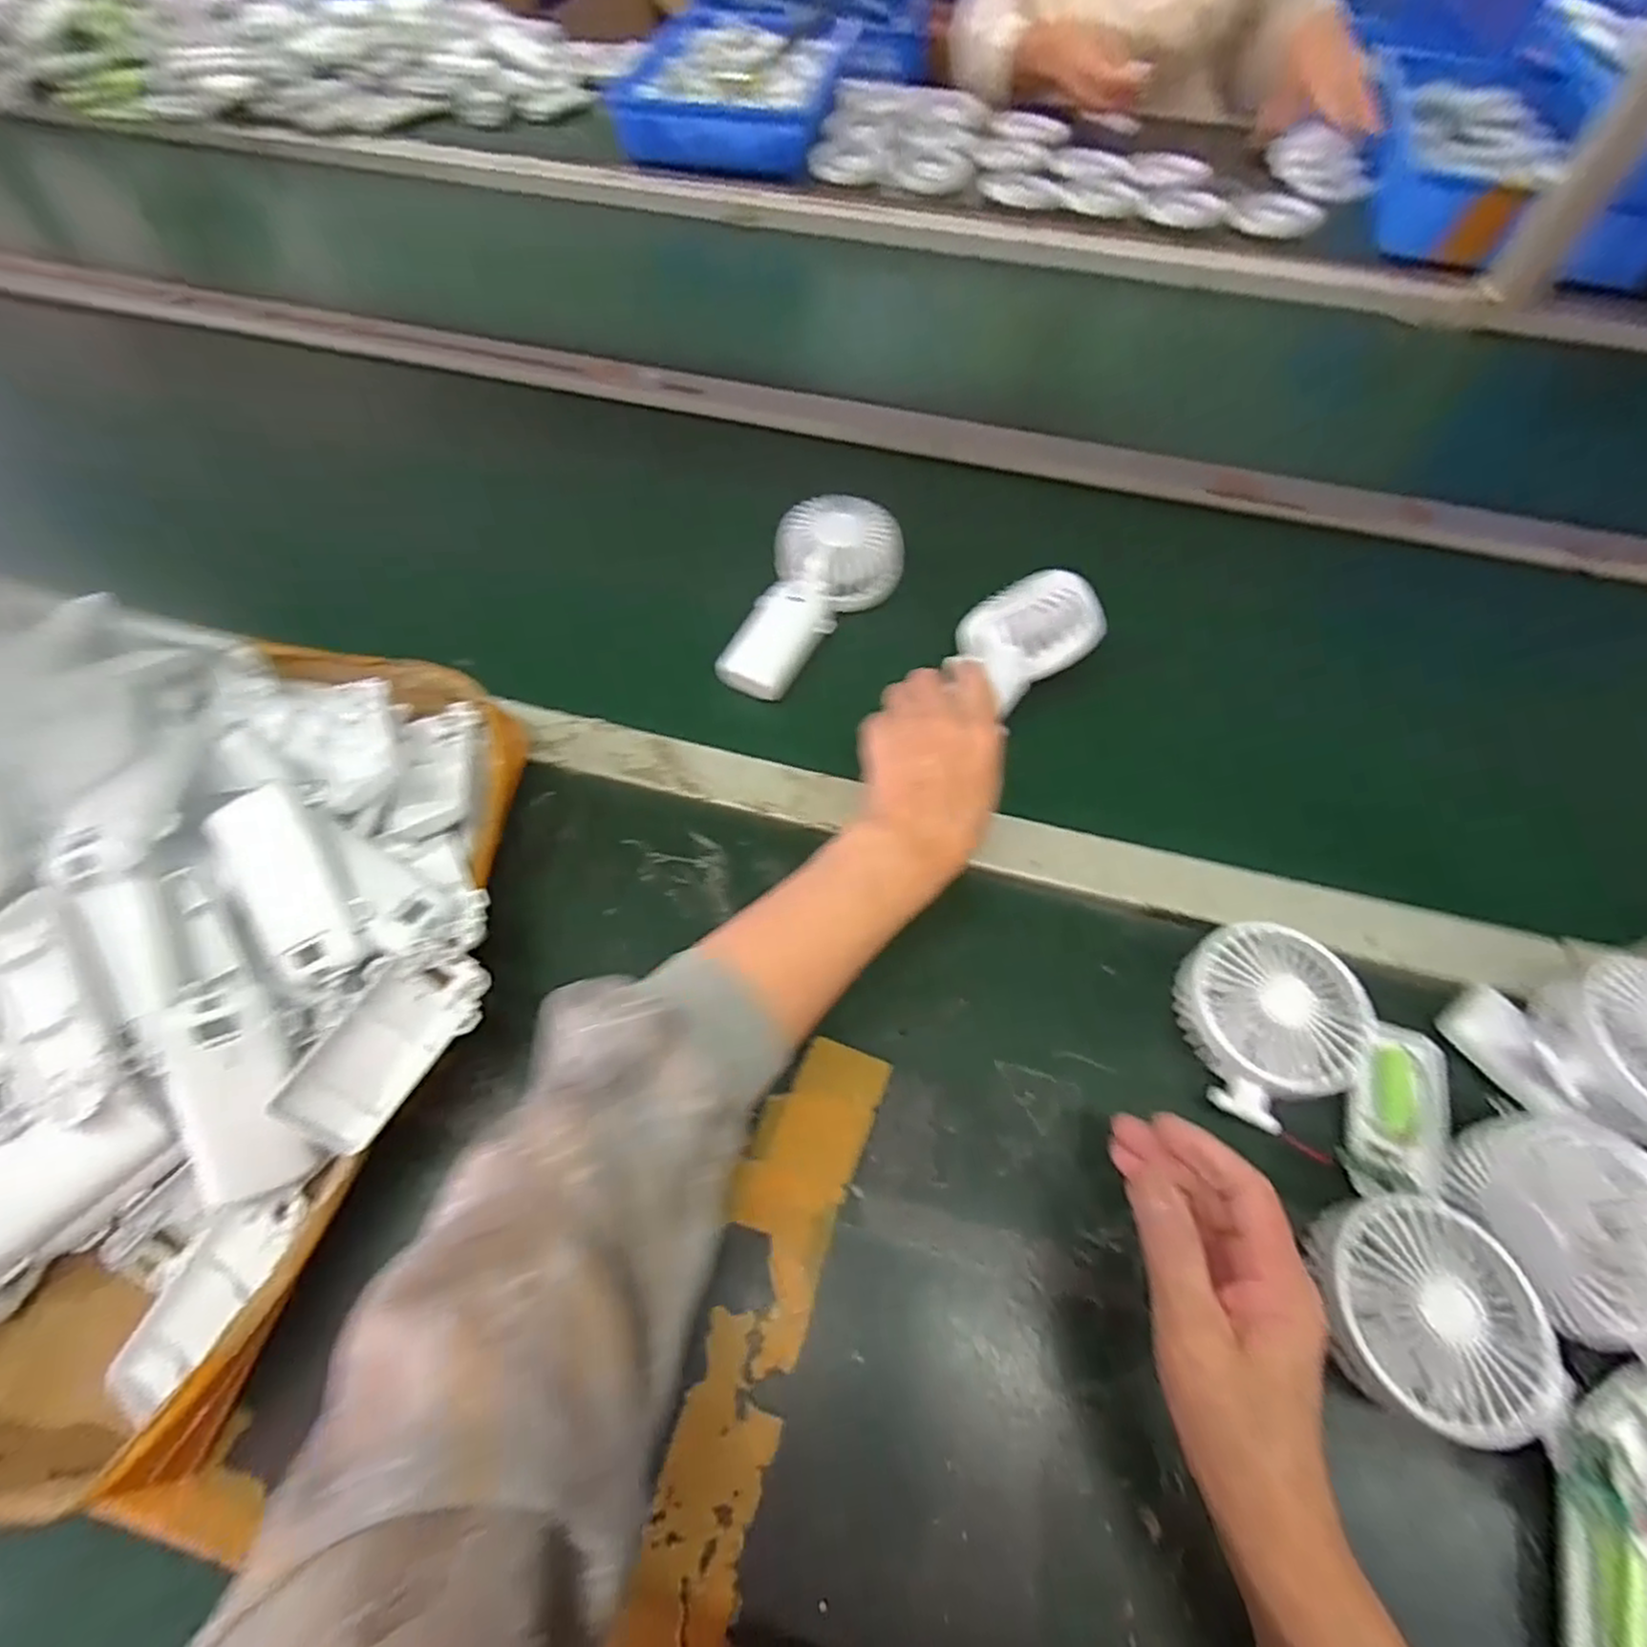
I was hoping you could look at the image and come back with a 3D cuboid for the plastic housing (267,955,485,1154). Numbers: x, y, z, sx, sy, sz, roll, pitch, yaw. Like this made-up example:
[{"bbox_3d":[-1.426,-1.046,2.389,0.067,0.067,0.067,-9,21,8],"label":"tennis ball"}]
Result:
[{"bbox_3d":[-0.207,0.103,0.352,0.020,0.047,0.095,-3,50,50],"label":"plastic housing"}]

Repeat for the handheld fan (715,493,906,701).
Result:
[{"bbox_3d":[-0.009,-0.168,0.545,0.088,0.047,0.171,22,63,12],"label":"handheld fan"}]

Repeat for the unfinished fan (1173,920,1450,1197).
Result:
[{"bbox_3d":[0.259,0.122,0.393,0.145,0.041,0.103,32,65,16],"label":"unfinished fan"}]

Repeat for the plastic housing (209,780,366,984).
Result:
[{"bbox_3d":[-0.256,0.030,0.353,0.042,0.013,0.089,-24,92,-13],"label":"plastic housing"}]

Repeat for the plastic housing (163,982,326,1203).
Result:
[{"bbox_3d":[-0.259,0.121,0.329,0.039,0.021,0.092,-10,97,-6],"label":"plastic housing"}]

